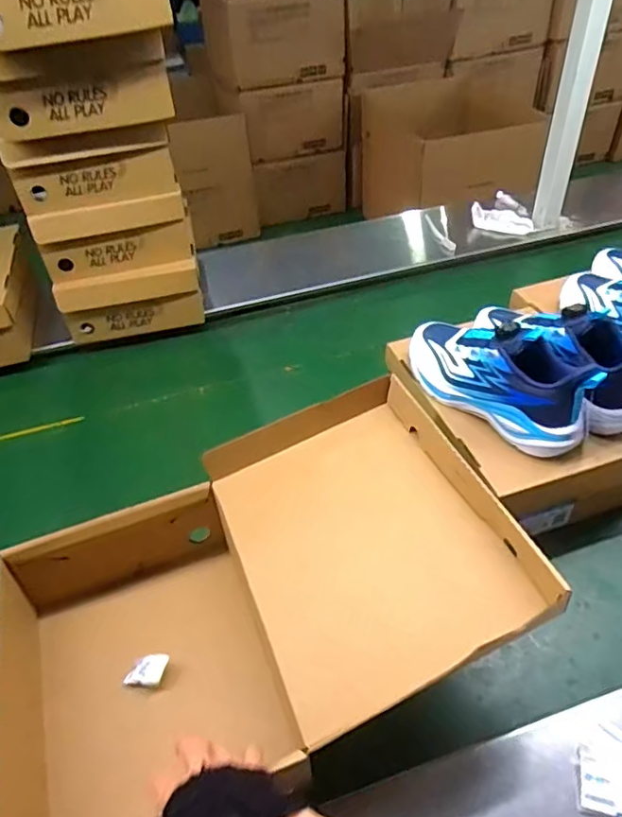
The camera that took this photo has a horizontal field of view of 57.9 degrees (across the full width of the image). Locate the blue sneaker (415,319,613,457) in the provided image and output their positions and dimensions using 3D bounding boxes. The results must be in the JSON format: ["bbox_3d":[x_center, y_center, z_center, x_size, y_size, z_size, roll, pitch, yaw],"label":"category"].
[{"bbox_3d":[0.217,-0.050,0.668,0.075,0.109,0.235,-34,49,-28],"label":"blue sneaker"}]

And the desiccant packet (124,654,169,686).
[{"bbox_3d":[-0.171,0.274,0.590,0.045,0.009,0.028,-5,69,11],"label":"desiccant packet"}]

